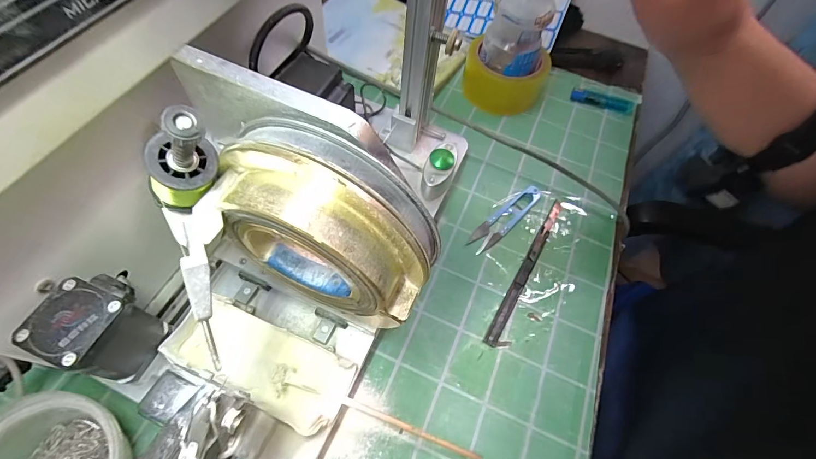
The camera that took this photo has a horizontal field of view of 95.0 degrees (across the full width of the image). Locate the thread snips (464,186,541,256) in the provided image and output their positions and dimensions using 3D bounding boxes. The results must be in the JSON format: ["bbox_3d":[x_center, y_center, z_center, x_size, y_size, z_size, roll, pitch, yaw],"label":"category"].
[{"bbox_3d":[0.101,-0.012,0.383,0.100,0.009,0.023,-37,69,-23],"label":"thread snips"}]

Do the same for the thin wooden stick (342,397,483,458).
[{"bbox_3d":[0.003,0.149,0.278,0.112,0.011,0.006,26,60,-5],"label":"thin wooden stick"}]

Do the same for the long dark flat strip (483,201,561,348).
[{"bbox_3d":[0.117,0.035,0.362,0.018,0.008,0.174,28,61,12],"label":"long dark flat strip"}]

